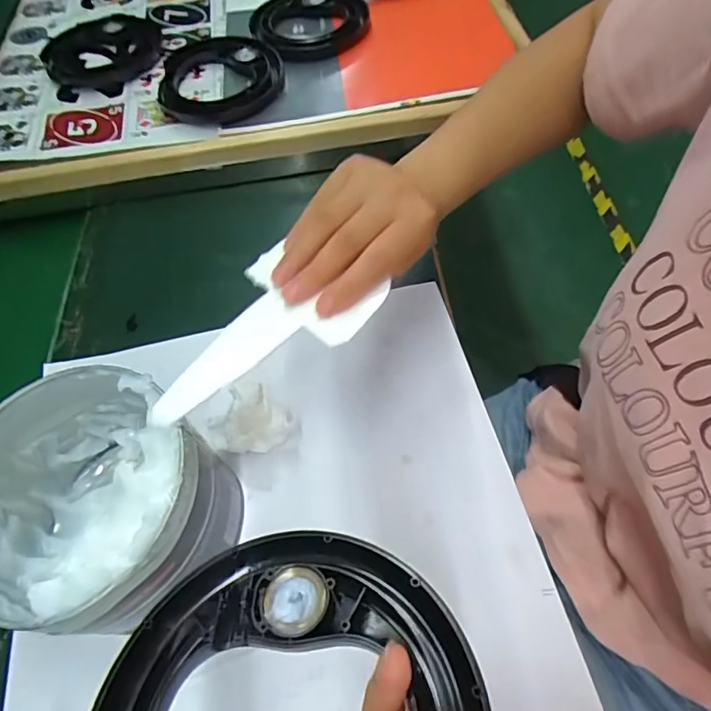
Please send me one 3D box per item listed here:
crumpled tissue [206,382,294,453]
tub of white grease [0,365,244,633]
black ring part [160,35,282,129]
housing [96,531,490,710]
[{"bbox_3d":[-0.075,0.047,0.348,0.059,0.040,0.036,-23,60,-6],"label":"crumpled tissue"},{"bbox_3d":[-0.145,0.086,0.290,0.128,0.104,0.123,-3,60,5],"label":"tub of white grease"},{"bbox_3d":[-0.139,-0.286,0.511,0.124,0.030,0.132,-7,59,3],"label":"black ring part"},{"bbox_3d":[-0.025,0.124,0.166,0.127,0.016,0.127,-8,43,8],"label":"housing"}]

